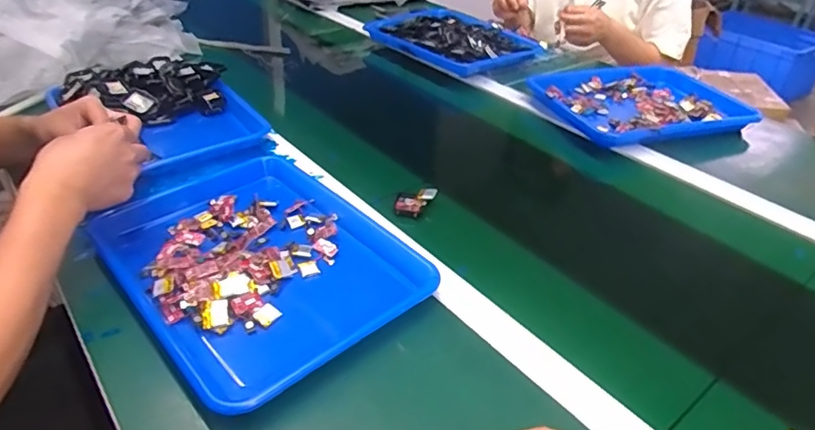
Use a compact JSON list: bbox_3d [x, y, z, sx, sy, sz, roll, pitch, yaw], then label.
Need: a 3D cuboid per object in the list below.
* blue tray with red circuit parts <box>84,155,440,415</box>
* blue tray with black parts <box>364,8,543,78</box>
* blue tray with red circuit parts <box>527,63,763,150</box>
[{"bbox_3d":[-0.157,0.043,0.588,0.261,0.034,0.337,-28,45,-34],"label":"blue tray with red circuit parts"},{"bbox_3d":[0.098,-0.375,1.164,0.245,0.052,0.332,-25,44,-32],"label":"blue tray with black parts"},{"bbox_3d":[0.411,-0.194,0.943,0.347,0.039,0.235,-12,38,-18],"label":"blue tray with red circuit parts"}]

